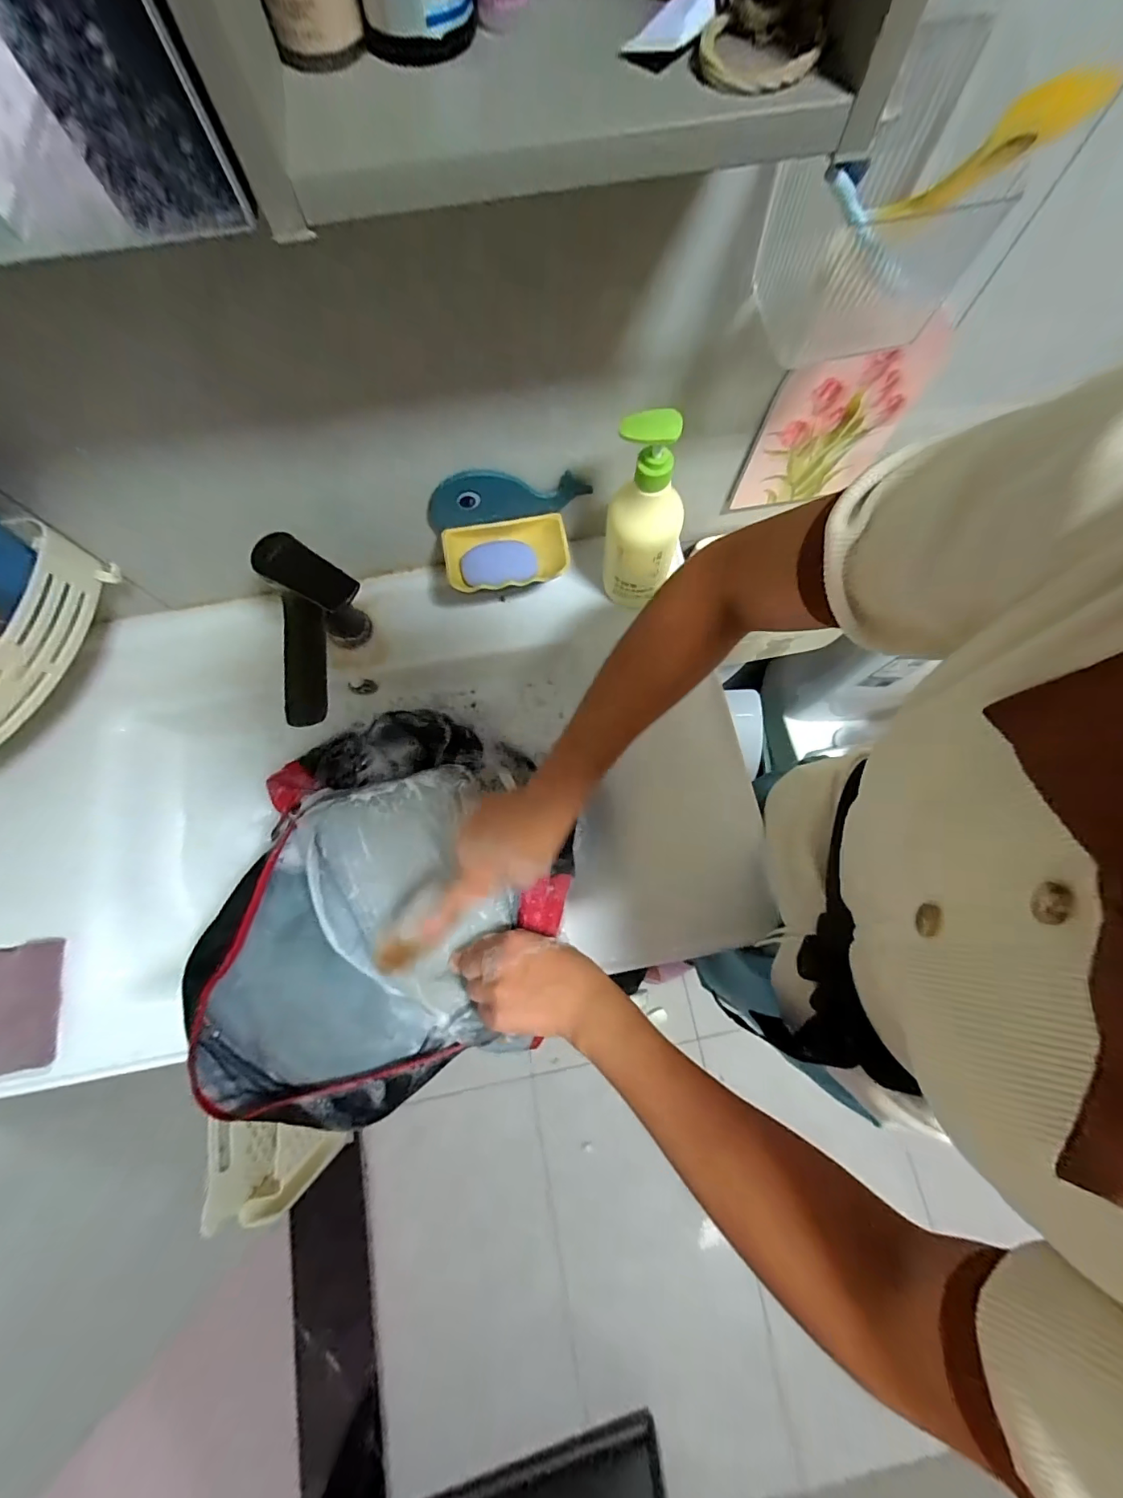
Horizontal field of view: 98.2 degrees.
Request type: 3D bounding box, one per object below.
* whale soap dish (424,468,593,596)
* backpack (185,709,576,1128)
[{"bbox_3d":[-0.049,-0.216,0.489,0.161,0.077,0.084,-9,75,-2],"label":"whale soap dish"},{"bbox_3d":[-0.164,0.143,0.493,0.325,0.106,0.371,9,75,3],"label":"backpack"}]

